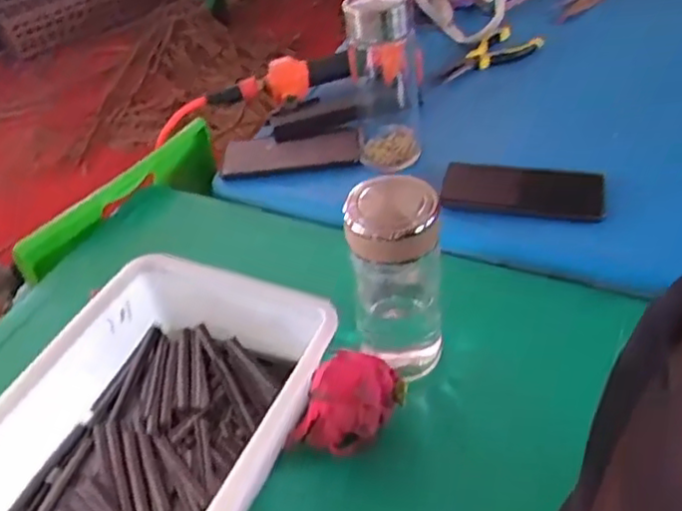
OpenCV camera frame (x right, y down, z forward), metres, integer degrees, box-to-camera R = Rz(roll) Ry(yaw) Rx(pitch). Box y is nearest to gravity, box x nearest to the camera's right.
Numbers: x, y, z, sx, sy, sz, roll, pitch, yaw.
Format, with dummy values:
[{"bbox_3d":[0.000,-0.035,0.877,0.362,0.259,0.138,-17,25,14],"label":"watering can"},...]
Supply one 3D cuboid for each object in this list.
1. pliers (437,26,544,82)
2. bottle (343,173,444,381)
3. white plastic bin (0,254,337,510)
[{"bbox_3d":[0.191,-0.254,0.882,0.144,0.021,0.056,-35,49,-25],"label":"pliers"},{"bbox_3d":[0.043,0.020,0.532,0.071,0.157,0.063,1,44,11],"label":"bottle"},{"bbox_3d":[-0.147,0.129,0.517,0.218,0.079,0.265,14,46,19],"label":"white plastic bin"}]

